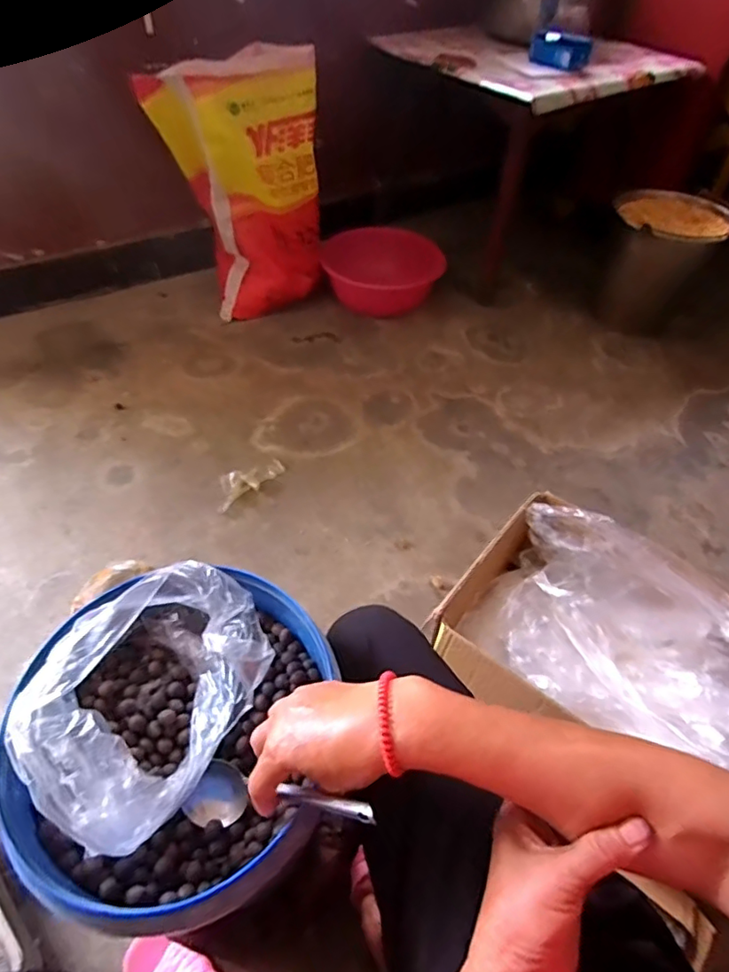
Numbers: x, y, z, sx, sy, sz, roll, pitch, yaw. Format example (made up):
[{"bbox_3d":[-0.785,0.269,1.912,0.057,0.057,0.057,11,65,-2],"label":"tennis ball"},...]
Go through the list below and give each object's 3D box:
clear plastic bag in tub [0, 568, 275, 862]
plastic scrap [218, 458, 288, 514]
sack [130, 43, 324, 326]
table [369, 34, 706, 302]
[{"bbox_3d":[-0.174,0.162,0.433,0.133,0.121,0.187,21,51,14],"label":"clear plastic bag in tub"},{"bbox_3d":[-0.241,-0.018,1.139,0.171,0.040,0.058,-33,59,-29],"label":"plastic scrap"},{"bbox_3d":[-0.310,-0.729,1.399,0.367,0.578,0.228,-23,54,-23],"label":"sack"},{"bbox_3d":[0.457,-0.983,1.661,0.707,0.552,0.557,-22,54,-22],"label":"table"}]

